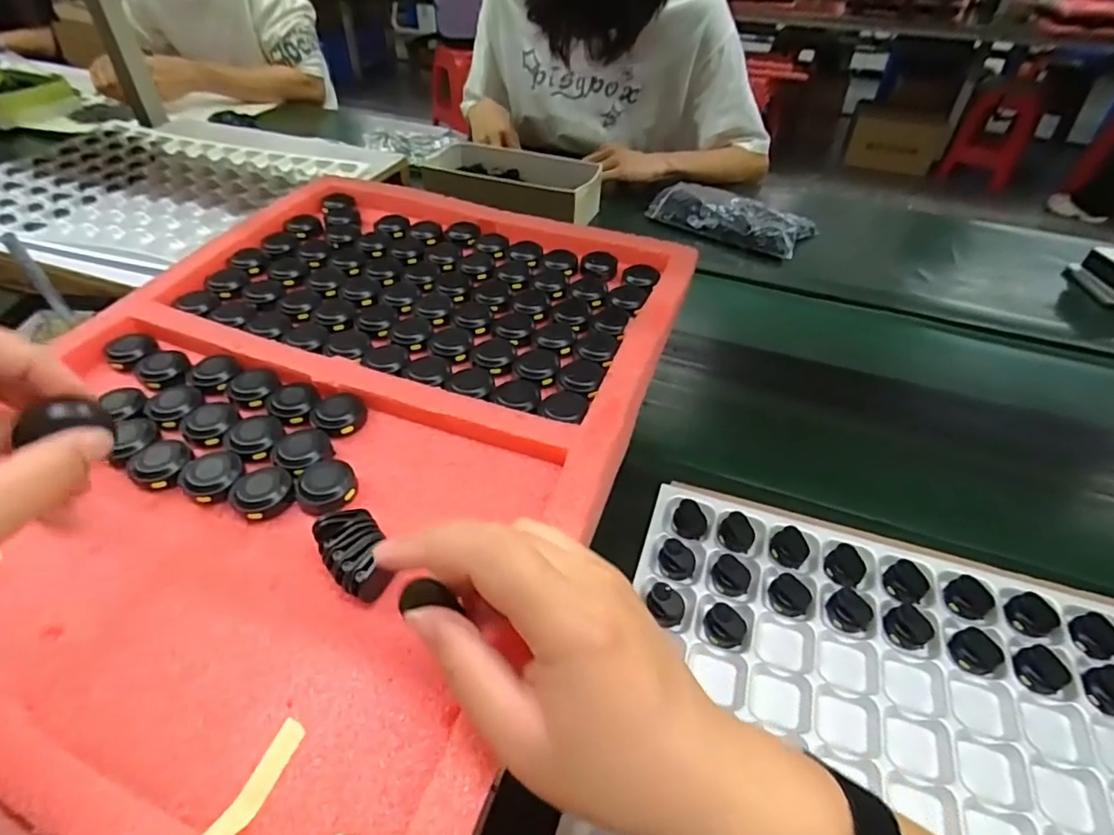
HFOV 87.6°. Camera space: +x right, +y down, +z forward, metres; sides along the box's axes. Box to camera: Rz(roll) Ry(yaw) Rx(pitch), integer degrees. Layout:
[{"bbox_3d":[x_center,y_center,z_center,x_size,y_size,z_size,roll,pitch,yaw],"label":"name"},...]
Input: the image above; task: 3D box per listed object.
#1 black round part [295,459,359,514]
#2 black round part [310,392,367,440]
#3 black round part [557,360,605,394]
[{"bbox_3d":[-0.123,0.036,0.309,0.030,0.010,0.029,1,42,-1],"label":"black round part"},{"bbox_3d":[-0.130,-0.003,0.348,0.031,0.010,0.033,1,42,-1],"label":"black round part"},{"bbox_3d":[0.016,-0.027,0.366,0.028,0.004,0.031,-3,43,-5],"label":"black round part"}]

